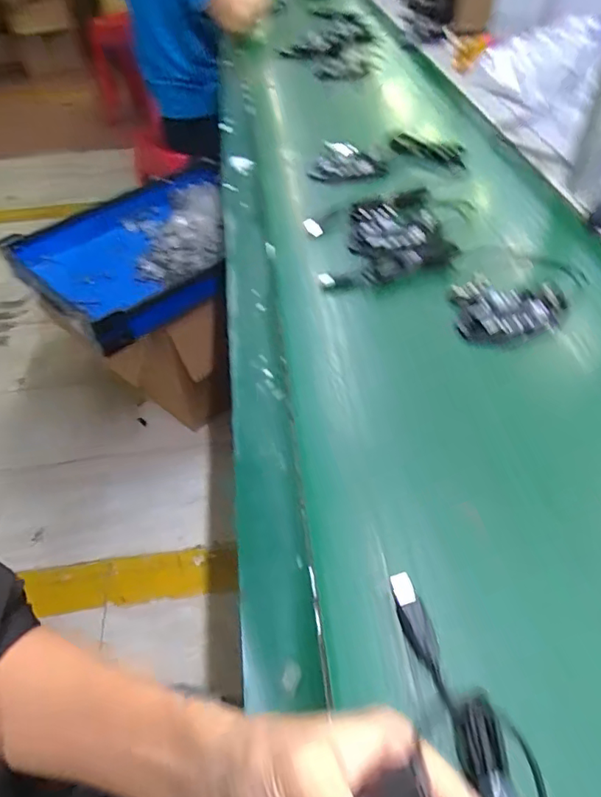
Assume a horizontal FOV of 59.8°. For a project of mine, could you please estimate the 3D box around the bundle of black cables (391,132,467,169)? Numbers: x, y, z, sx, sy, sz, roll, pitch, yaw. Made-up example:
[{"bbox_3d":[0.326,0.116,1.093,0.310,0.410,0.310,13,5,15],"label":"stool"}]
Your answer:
[{"bbox_3d":[0.199,-0.388,0.808,0.114,0.031,0.022,13,47,-4],"label":"bundle of black cables"}]

